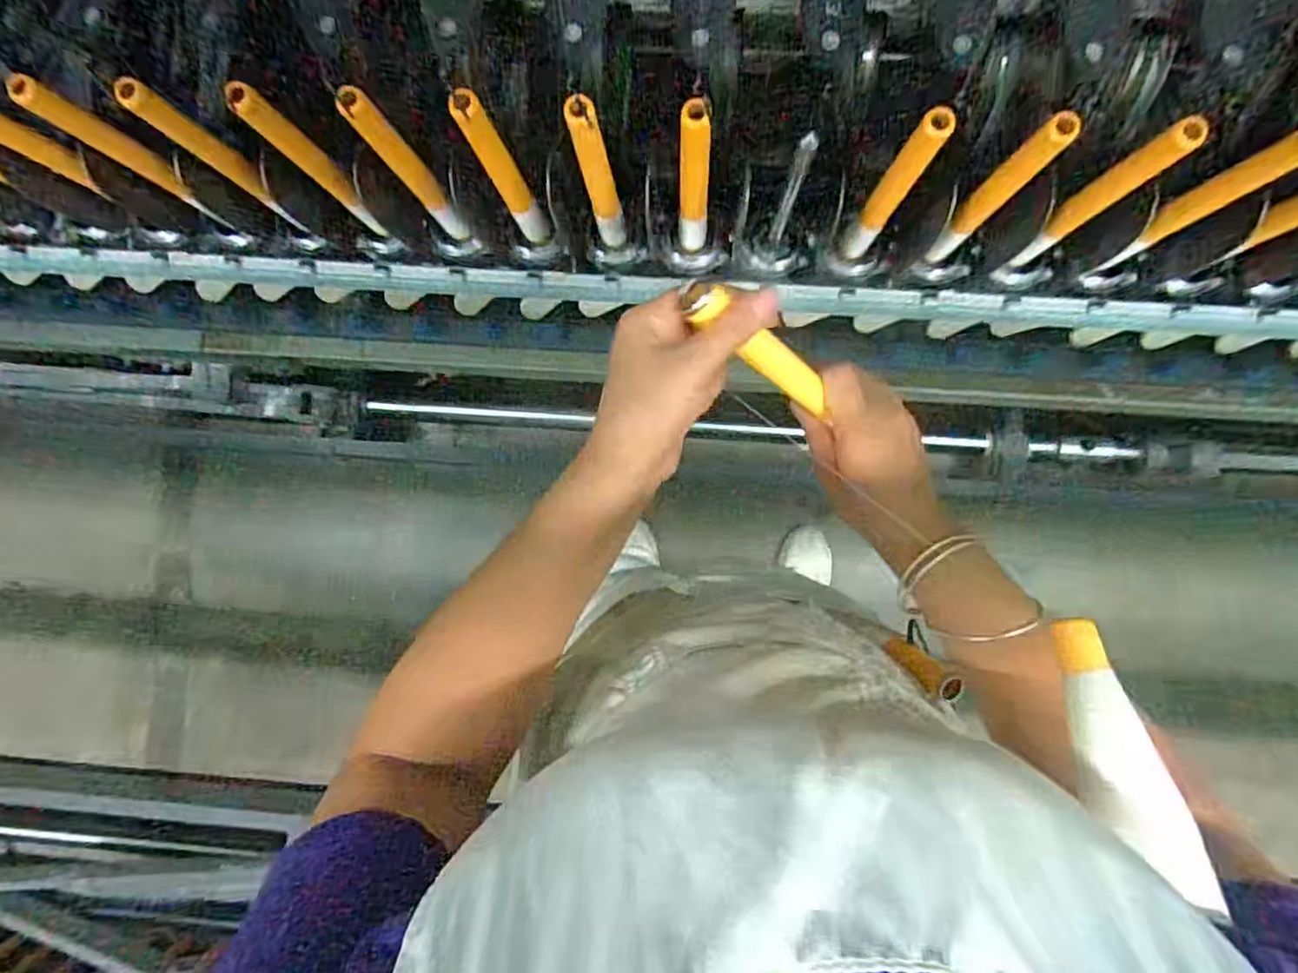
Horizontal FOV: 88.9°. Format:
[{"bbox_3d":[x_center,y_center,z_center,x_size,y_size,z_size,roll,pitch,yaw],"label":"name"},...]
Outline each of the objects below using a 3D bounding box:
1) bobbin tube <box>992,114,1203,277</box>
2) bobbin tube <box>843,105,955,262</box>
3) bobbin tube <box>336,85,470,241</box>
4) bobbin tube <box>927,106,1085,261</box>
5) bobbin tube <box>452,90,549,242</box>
[{"bbox_3d":[0.309,-0.198,0.475,0.018,0.211,0.021,-29,89,2],"label":"bobbin tube"},{"bbox_3d":[0.171,-0.207,0.471,0.022,0.187,0.017,39,92,2],"label":"bobbin tube"},{"bbox_3d":[-0.171,-0.224,0.482,0.019,0.187,0.022,-36,89,2],"label":"bobbin tube"},{"bbox_3d":[0.239,-0.201,0.469,0.019,0.190,0.019,-41,89,2],"label":"bobbin tube"},{"bbox_3d":[-0.104,-0.225,0.486,0.020,0.184,0.027,-31,89,2],"label":"bobbin tube"}]

